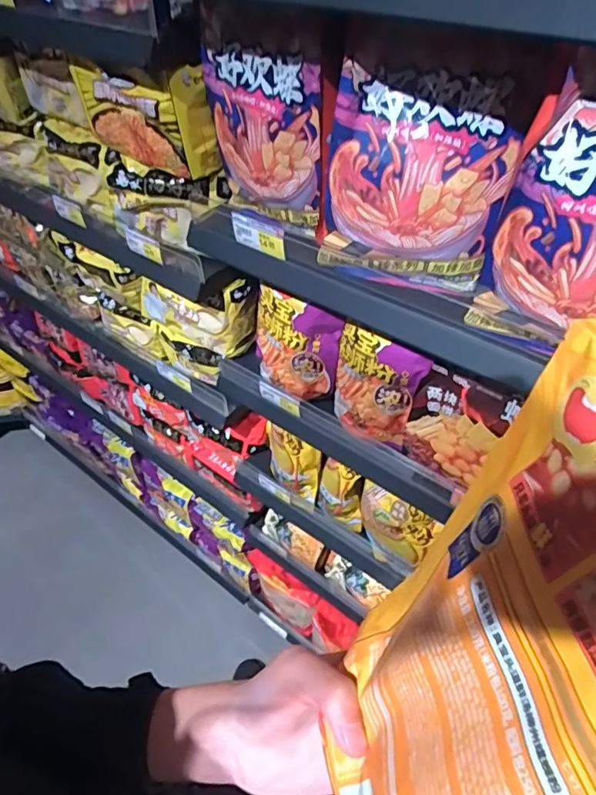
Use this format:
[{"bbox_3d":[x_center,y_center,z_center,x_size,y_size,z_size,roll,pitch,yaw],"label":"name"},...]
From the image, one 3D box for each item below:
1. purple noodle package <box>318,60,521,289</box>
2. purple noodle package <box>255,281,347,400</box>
[{"bbox_3d":[0.106,-0.201,0.502,0.182,0.174,0.046,14,48,15],"label":"purple noodle package"},{"bbox_3d":[-0.009,-0.073,0.734,0.145,0.174,0.035,27,53,25],"label":"purple noodle package"}]

